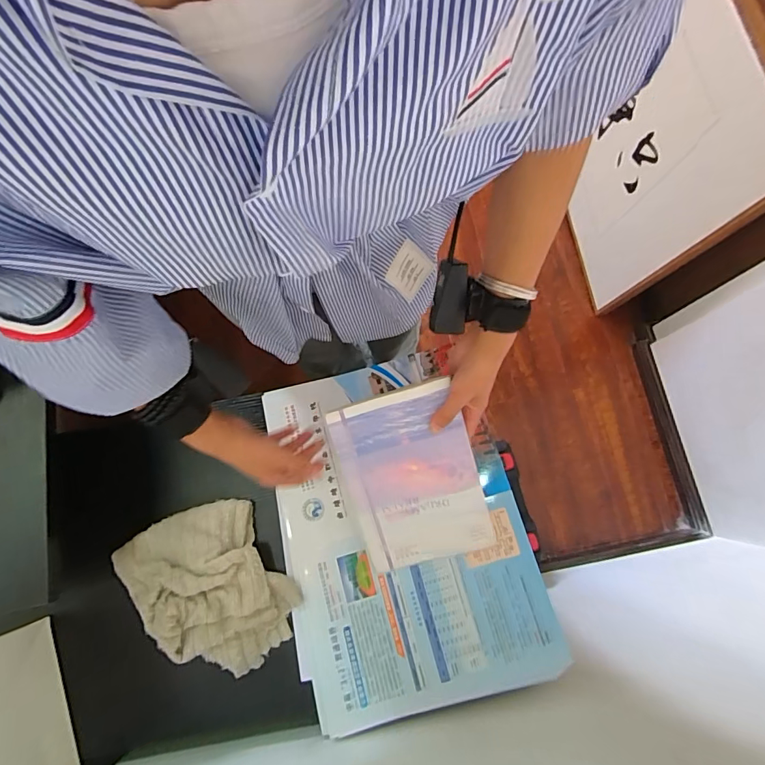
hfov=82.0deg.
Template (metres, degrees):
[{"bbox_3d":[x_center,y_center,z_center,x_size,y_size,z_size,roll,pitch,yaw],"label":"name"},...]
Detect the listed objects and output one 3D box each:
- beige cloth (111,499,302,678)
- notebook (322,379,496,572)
[{"bbox_3d":[-0.209,0.249,0.531,0.162,0.039,0.200,-32,76,-7],"label":"beige cloth"},{"bbox_3d":[0.030,0.107,0.482,0.140,0.011,0.196,-16,100,2],"label":"notebook"}]

